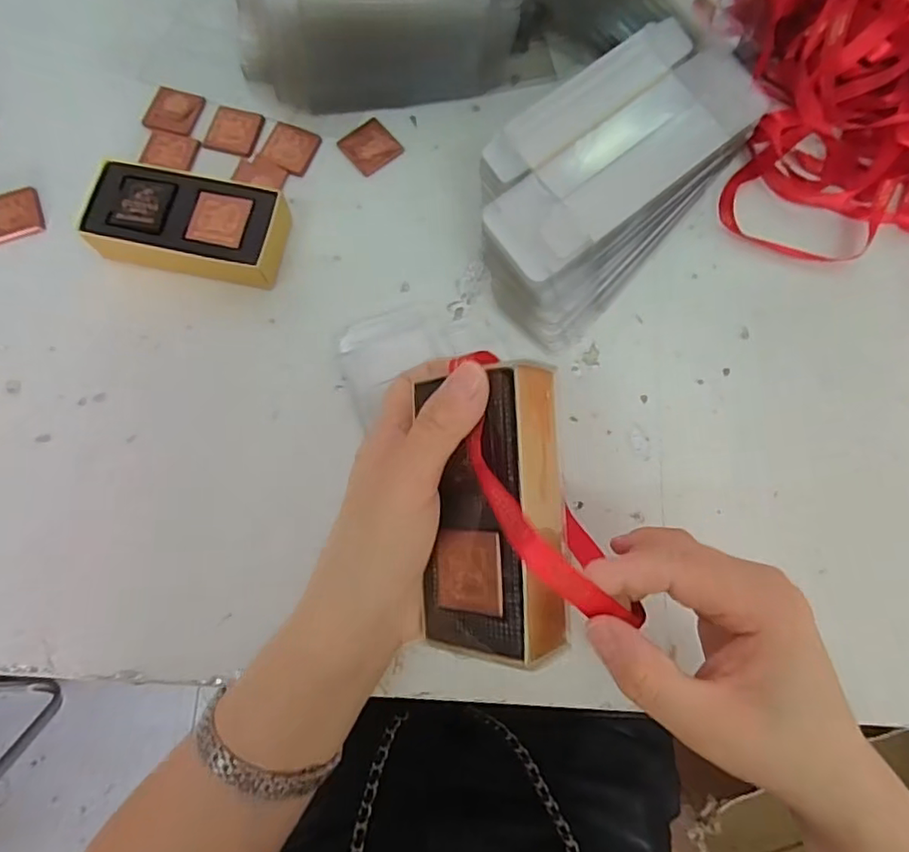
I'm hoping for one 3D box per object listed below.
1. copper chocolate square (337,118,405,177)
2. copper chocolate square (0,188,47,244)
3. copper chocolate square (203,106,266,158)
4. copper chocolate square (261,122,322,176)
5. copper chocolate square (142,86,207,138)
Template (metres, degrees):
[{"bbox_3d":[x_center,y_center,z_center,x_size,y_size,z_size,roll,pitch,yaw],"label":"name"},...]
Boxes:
[{"bbox_3d":[-0.058,-0.194,0.397,0.035,0.005,0.036,-40,80,-10],"label":"copper chocolate square"},{"bbox_3d":[-0.291,-0.140,0.379,0.034,0.006,0.037,-17,77,-5],"label":"copper chocolate square"},{"bbox_3d":[-0.153,-0.207,0.401,0.038,0.004,0.038,16,77,3],"label":"copper chocolate square"},{"bbox_3d":[-0.113,-0.193,0.398,0.034,0.004,0.035,21,77,4],"label":"copper chocolate square"},{"bbox_3d":[-0.196,-0.220,0.402,0.036,0.004,0.036,14,76,2],"label":"copper chocolate square"}]

